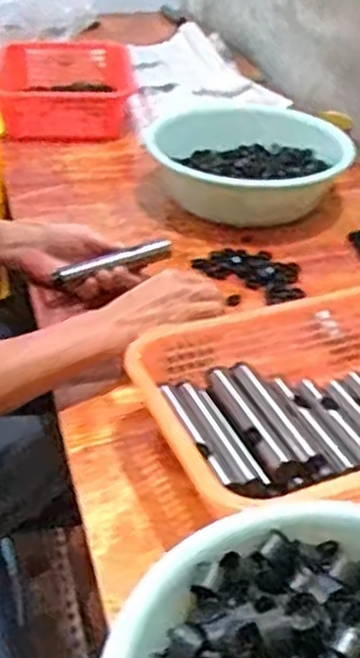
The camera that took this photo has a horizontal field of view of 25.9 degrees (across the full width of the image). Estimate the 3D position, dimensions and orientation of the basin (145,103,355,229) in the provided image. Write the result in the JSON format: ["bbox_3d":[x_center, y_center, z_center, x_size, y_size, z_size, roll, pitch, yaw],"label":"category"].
[{"bbox_3d":[0.102,-0.268,1.236,0.301,0.091,0.251,2,35,0],"label":"basin"}]

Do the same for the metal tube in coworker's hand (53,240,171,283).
[{"bbox_3d":[-0.077,-0.084,0.964,0.141,0.018,0.020,-20,39,-12],"label":"metal tube in coworker's hand"}]

